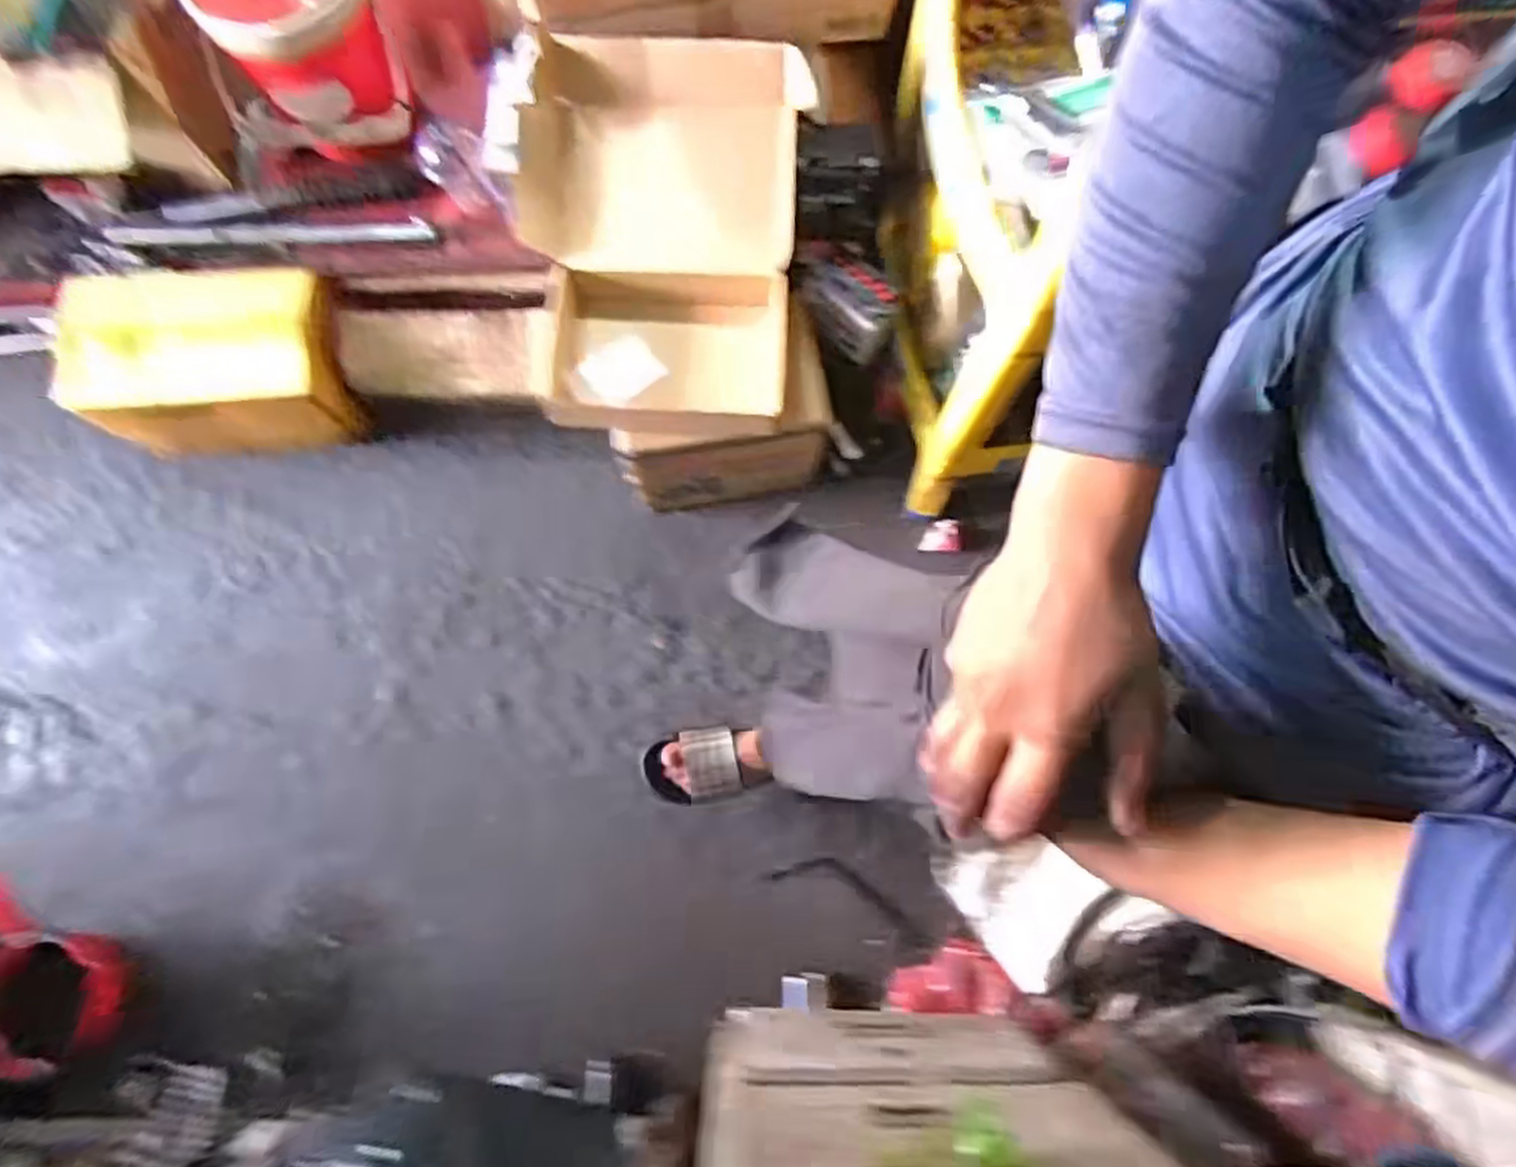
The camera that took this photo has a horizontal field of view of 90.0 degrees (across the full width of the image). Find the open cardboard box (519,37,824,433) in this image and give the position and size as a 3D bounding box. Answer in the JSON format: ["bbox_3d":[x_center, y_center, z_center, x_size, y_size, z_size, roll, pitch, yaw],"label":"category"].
[{"bbox_3d":[-0.133,-0.440,0.997,0.354,0.214,0.443,7,77,1],"label":"open cardboard box"}]

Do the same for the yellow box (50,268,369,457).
[{"bbox_3d":[-0.848,-0.352,1.189,0.401,0.155,0.229,-4,77,-2],"label":"yellow box"}]

